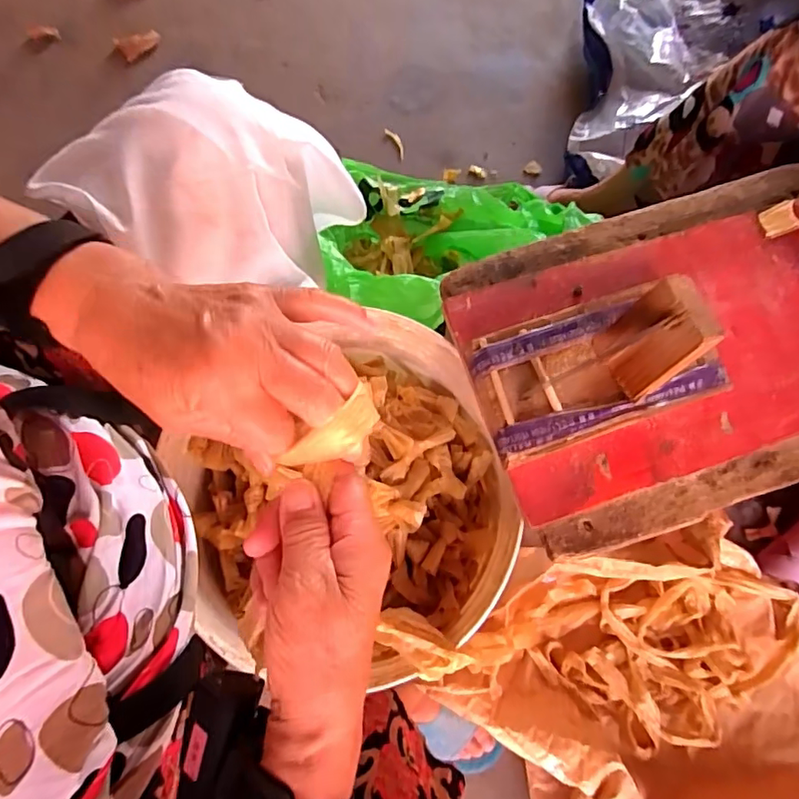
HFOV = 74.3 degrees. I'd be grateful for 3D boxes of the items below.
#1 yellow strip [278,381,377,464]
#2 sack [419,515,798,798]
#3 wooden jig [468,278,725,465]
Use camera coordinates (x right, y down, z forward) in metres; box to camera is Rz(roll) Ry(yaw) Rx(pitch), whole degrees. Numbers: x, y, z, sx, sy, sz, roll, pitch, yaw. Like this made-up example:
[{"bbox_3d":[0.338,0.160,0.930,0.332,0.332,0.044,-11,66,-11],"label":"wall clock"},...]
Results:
[{"bbox_3d":[-0.033,0.020,0.271,0.054,0.017,0.025,-35,78,-3],"label":"yellow strip"},{"bbox_3d":[0.377,0.430,0.625,0.463,0.171,0.590,-32,77,-9],"label":"sack"},{"bbox_3d":[0.129,-0.030,0.317,0.152,0.077,0.081,-19,75,-6],"label":"wooden jig"}]

